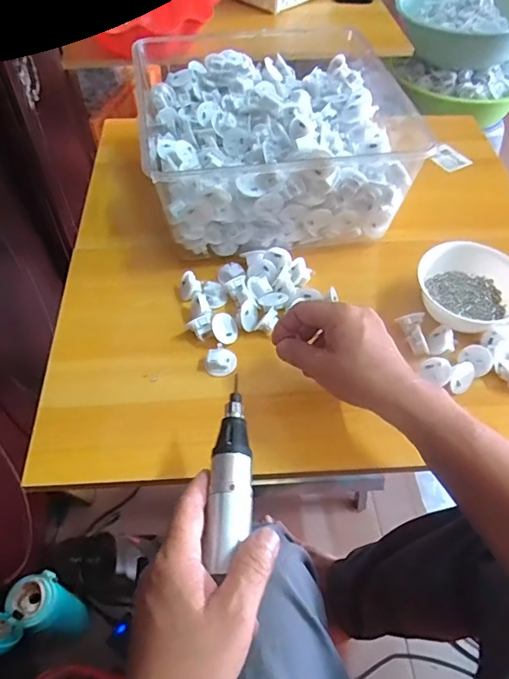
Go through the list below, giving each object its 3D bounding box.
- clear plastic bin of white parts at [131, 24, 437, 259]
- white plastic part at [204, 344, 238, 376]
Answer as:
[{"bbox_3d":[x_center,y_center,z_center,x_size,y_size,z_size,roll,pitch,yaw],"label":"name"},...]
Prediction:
[{"bbox_3d":[0.022,-0.237,0.634,0.309,0.139,0.263,-7,54,-8],"label":"clear plastic bin of white parts"},{"bbox_3d":[-0.034,0.021,0.516,0.032,0.016,0.030,1,54,-2],"label":"white plastic part"}]

